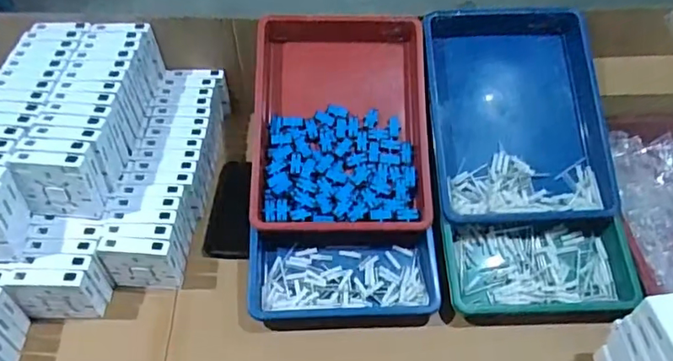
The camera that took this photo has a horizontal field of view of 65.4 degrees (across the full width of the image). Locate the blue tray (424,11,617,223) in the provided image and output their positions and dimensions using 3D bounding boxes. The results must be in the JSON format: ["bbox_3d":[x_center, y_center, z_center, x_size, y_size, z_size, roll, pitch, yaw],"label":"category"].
[{"bbox_3d":[0.249,-0.104,0.743,0.238,0.062,0.327,-3,73,-1],"label":"blue tray"}]

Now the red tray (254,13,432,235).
[{"bbox_3d":[0.005,-0.091,0.734,0.239,0.054,0.323,0,69,-1],"label":"red tray"}]

